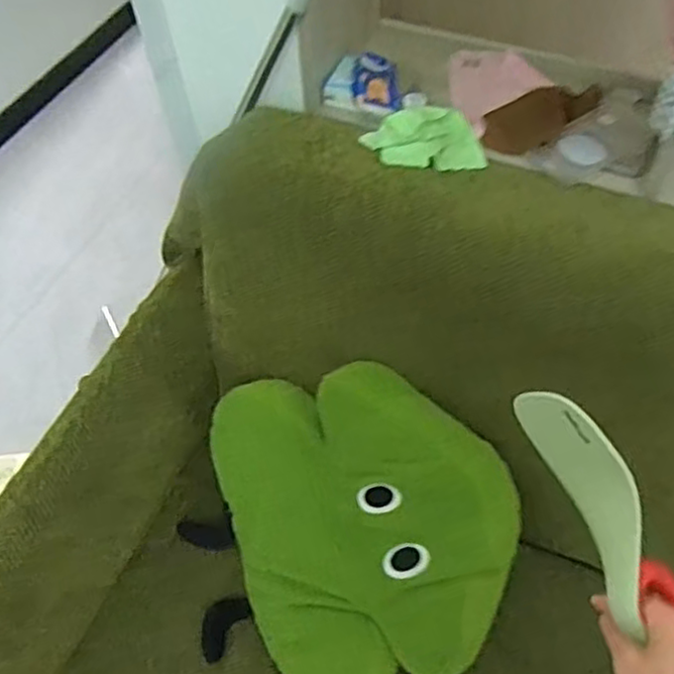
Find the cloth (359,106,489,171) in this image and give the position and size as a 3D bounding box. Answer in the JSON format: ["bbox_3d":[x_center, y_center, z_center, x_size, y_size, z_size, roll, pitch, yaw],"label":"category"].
[{"bbox_3d":[0.102,-0.229,0.806,0.136,0.026,0.097,4,56,4],"label":"cloth"}]

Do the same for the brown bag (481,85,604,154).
[{"bbox_3d":[0.242,-0.268,0.820,0.152,0.033,0.078,-37,63,-22],"label":"brown bag"}]

